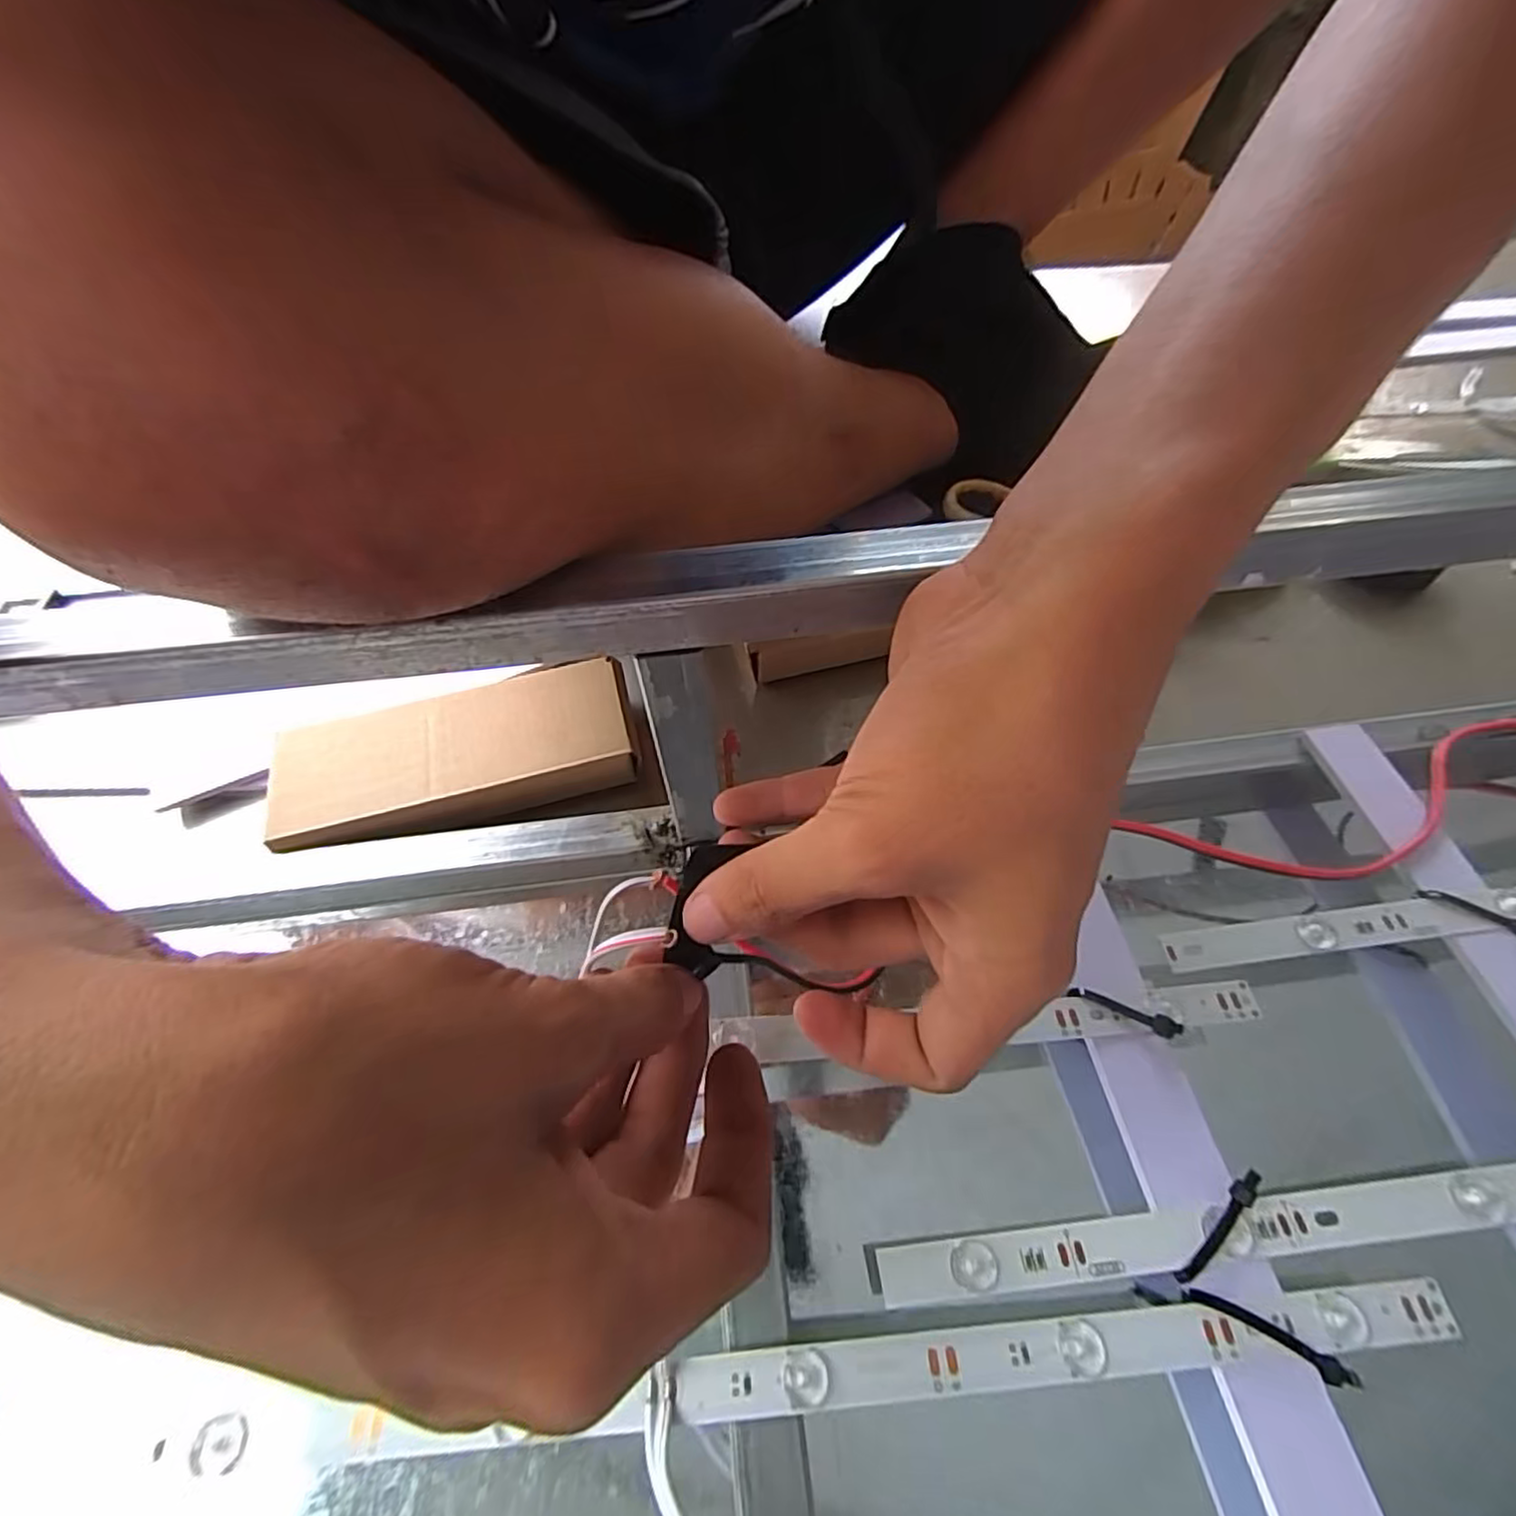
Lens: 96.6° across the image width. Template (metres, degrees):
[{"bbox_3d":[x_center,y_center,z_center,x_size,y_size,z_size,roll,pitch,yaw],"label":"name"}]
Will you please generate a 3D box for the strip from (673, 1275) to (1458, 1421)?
[{"bbox_3d":[0.087,0.163,0.187,0.217,0.008,0.014,-5,58,-2],"label":"strip"}]

